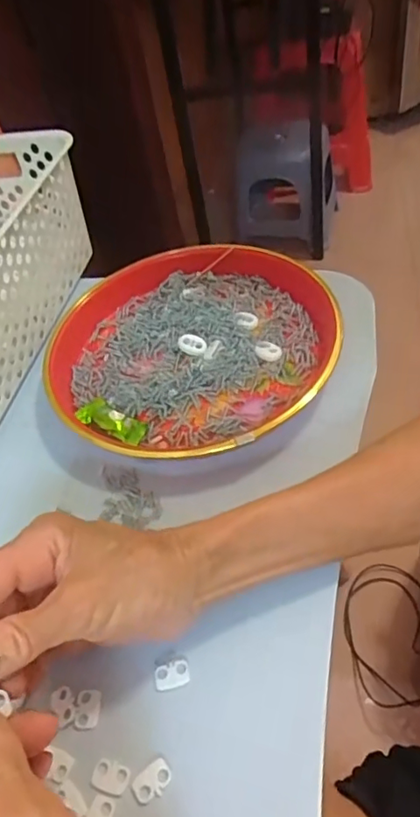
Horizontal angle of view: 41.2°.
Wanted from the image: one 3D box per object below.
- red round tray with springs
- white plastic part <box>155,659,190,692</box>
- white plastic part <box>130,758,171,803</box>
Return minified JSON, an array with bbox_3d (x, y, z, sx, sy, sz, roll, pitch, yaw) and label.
[{"bbox_3d":[-0.019,-0.049,0.428,0.207,0.041,0.213,-6,47,6],"label":"red round tray with springs"},{"bbox_3d":[-0.019,0.138,0.287,0.018,0.004,0.013,-17,47,-4],"label":"white plastic part"},{"bbox_3d":[-0.027,0.172,0.258,0.012,0.004,0.019,31,60,33],"label":"white plastic part"}]

